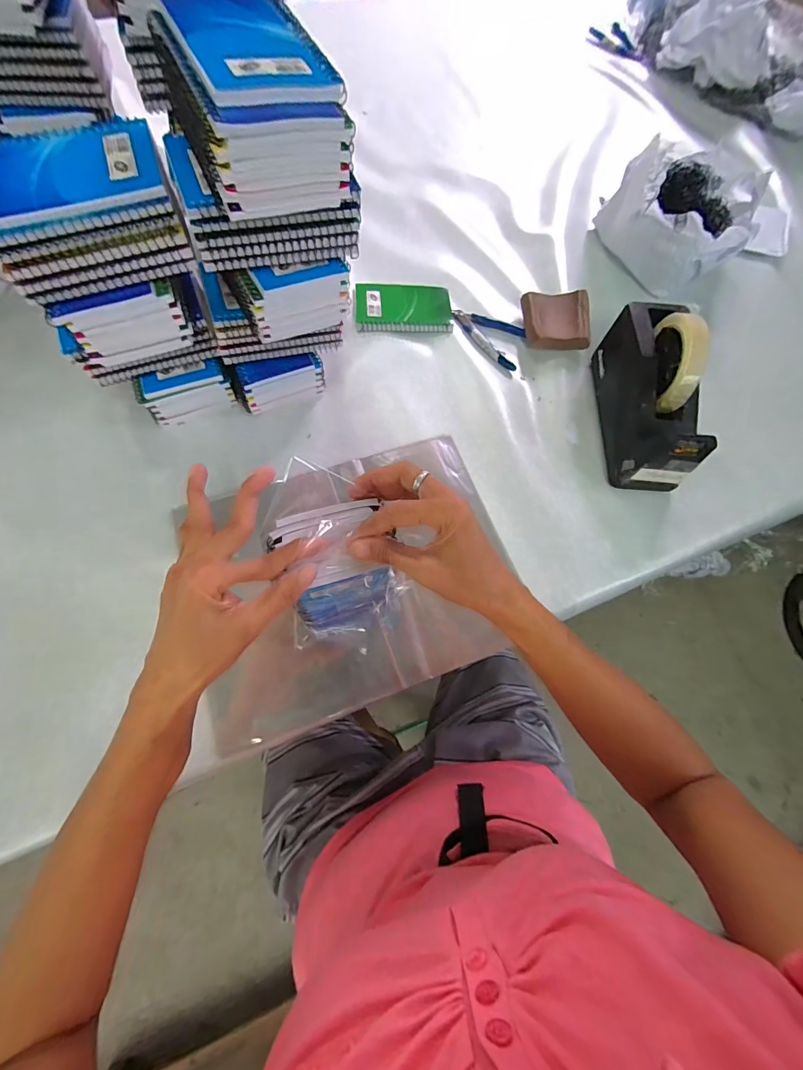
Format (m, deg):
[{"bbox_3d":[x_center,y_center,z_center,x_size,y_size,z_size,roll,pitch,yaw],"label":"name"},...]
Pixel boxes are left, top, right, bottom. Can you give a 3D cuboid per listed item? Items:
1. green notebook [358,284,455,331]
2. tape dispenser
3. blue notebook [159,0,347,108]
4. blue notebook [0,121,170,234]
[{"bbox_3d":[0.003,-0.308,0.555,0.127,0.008,0.082,-2,70,-3],"label":"green notebook"},{"bbox_3d":[0.289,-0.164,0.464,0.076,0.125,0.196,3,70,-1],"label":"tape dispenser"},{"bbox_3d":[-0.098,-0.316,0.260,0.084,0.011,0.115,-25,79,-21],"label":"blue notebook"},{"bbox_3d":[-0.240,-0.258,0.291,0.130,0.010,0.089,-19,72,-11],"label":"blue notebook"}]

